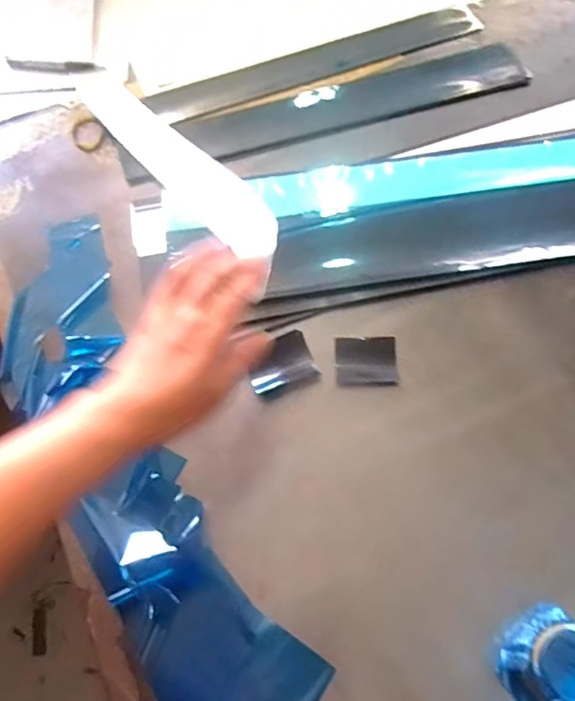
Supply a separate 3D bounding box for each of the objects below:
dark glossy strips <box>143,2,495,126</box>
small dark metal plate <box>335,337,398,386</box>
[{"bbox_3d":[0.037,-0.357,0.699,0.416,0.018,0.066,-17,67,-7],"label":"dark glossy strips"},{"bbox_3d":[0.076,0.010,0.537,0.058,0.005,0.044,0,66,0],"label":"small dark metal plate"}]

